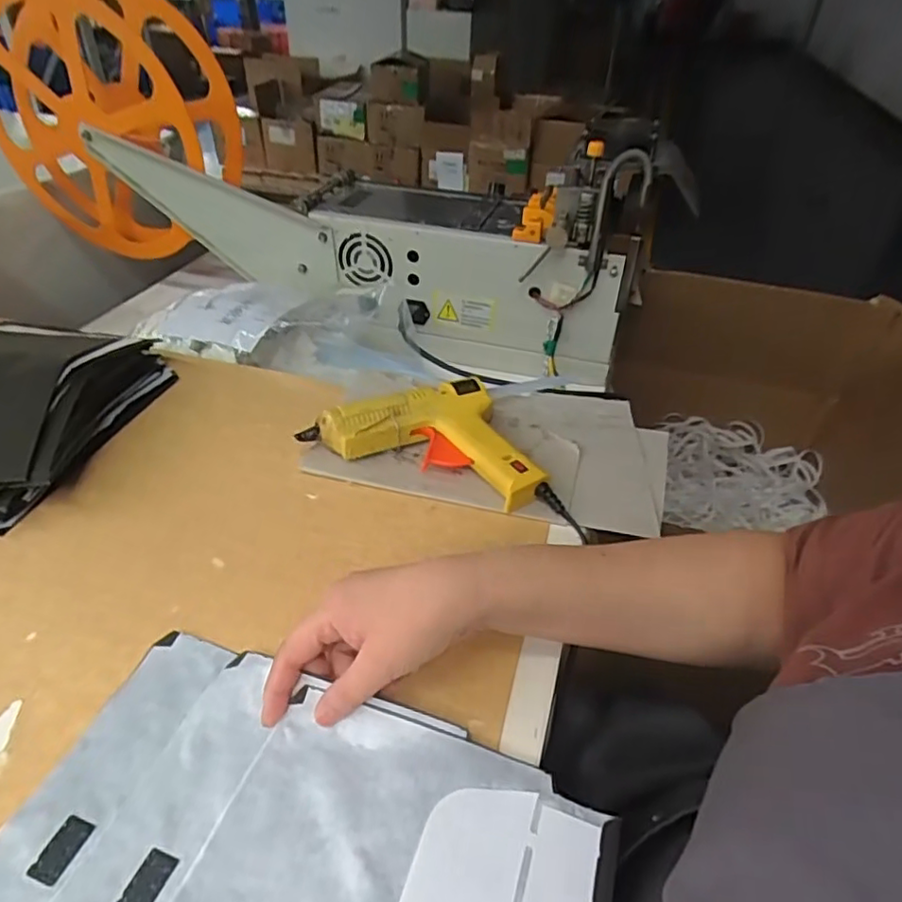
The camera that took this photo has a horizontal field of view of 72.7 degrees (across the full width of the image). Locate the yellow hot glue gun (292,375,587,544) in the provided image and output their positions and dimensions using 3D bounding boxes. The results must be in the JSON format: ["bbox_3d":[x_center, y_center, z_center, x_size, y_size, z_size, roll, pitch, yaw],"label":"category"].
[{"bbox_3d":[0.003,-0.017,0.557,0.244,0.044,0.129,13,40,14],"label":"yellow hot glue gun"}]

